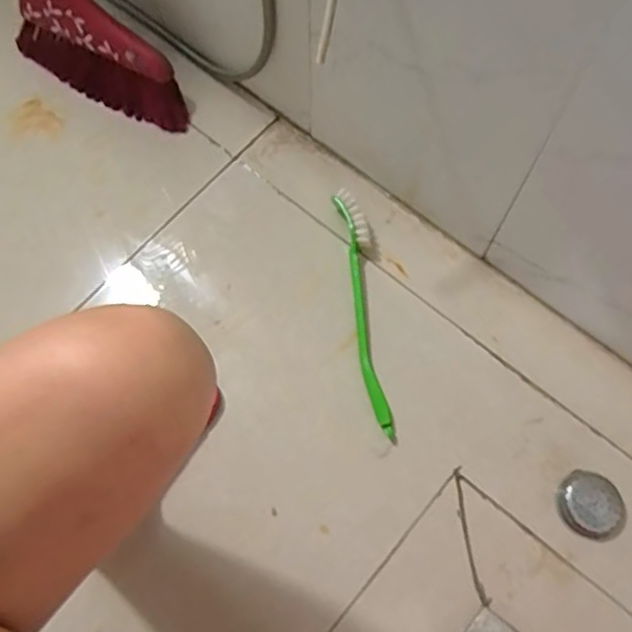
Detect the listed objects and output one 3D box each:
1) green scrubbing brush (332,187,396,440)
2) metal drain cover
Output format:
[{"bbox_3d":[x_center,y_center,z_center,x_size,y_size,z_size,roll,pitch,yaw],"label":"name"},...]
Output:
[{"bbox_3d":[0.064,-0.010,0.833,0.037,0.035,0.329,-6,71,-3],"label":"green scrubbing brush"},{"bbox_3d":[0.328,0.227,0.767,0.068,0.019,0.079,-31,74,-11],"label":"metal drain cover"}]

